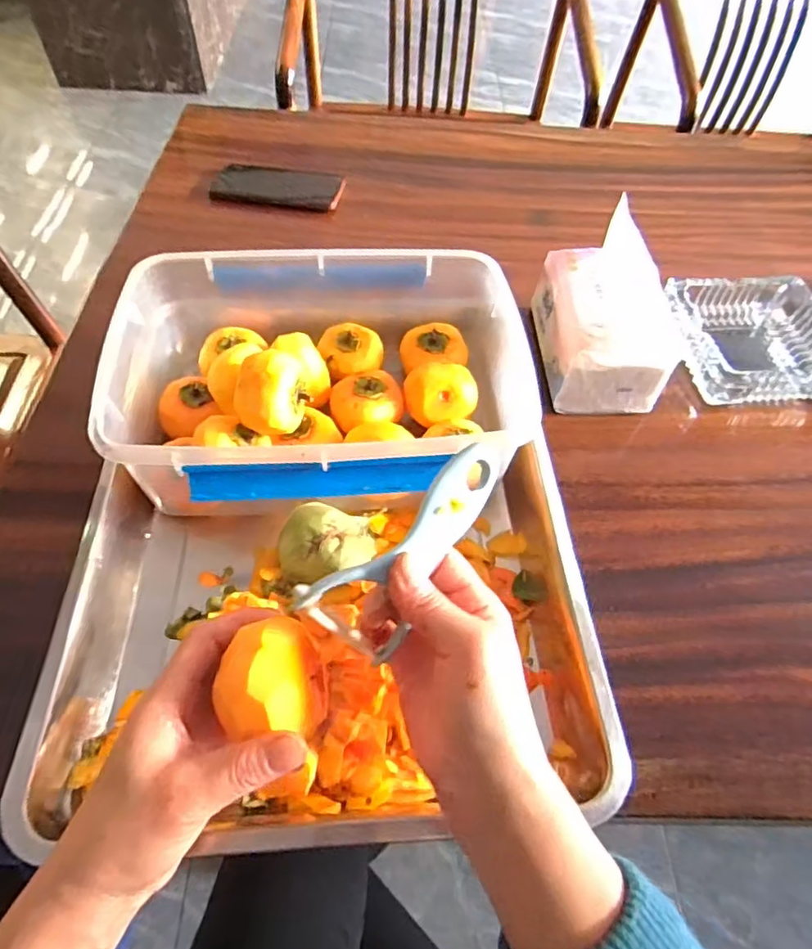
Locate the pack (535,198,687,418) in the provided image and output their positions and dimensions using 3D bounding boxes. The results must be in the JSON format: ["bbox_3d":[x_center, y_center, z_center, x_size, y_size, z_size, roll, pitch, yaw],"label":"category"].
[{"bbox_3d":[0.187,-0.151,0.542,0.096,0.134,0.147,-1,56,-4],"label":"pack"}]

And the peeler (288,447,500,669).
[{"bbox_3d":[0.004,0.032,0.284,0.119,0.046,0.021,-48,28,-20],"label":"peeler"}]

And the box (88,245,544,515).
[{"bbox_3d":[-0.067,-0.081,0.478,0.315,0.107,0.246,-5,57,-6],"label":"box"}]

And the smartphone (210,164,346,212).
[{"bbox_3d":[-0.164,-0.375,0.744,0.162,0.012,0.078,5,56,0],"label":"smartphone"}]

